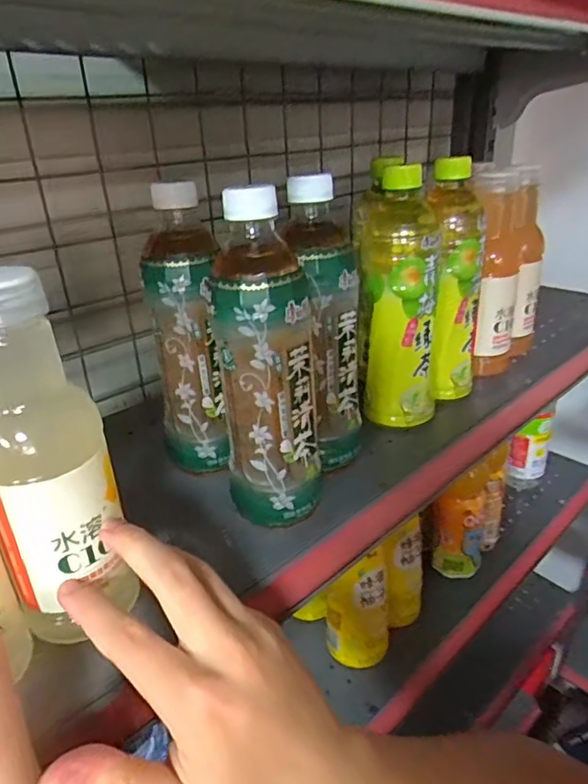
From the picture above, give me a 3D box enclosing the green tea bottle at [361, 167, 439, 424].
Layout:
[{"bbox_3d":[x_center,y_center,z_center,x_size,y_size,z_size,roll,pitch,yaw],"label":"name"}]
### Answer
[{"bbox_3d":[0.092,-0.075,0.455,0.062,0.202,0.058,6,28,17],"label":"green tea bottle"}]

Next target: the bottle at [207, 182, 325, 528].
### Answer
[{"bbox_3d":[-0.015,-0.020,0.345,0.060,0.206,0.065,-2,27,3],"label":"bottle"}]

